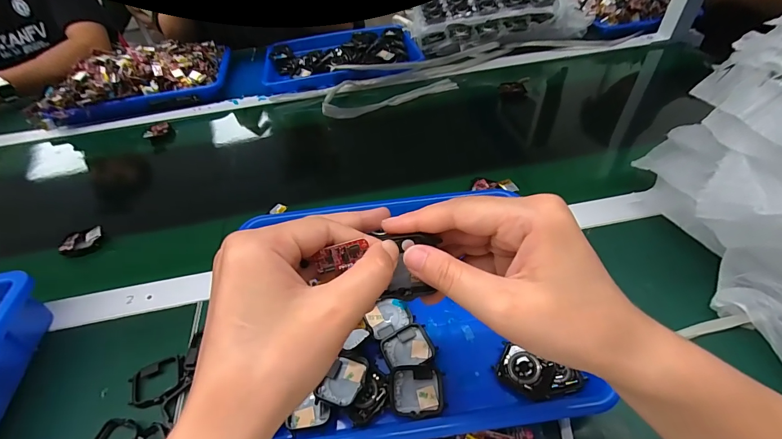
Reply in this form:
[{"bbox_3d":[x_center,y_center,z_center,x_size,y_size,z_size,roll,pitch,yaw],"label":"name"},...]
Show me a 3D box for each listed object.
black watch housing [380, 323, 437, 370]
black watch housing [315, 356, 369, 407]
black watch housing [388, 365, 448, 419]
[{"bbox_3d":[0.015,0.112,0.316,0.043,0.007,0.033,-22,48,-15],"label":"black watch housing"},{"bbox_3d":[-0.038,0.130,0.291,0.032,0.010,0.039,11,48,16],"label":"black watch housing"},{"bbox_3d":[0.021,0.139,0.293,0.043,0.009,0.038,-6,59,-5],"label":"black watch housing"}]

